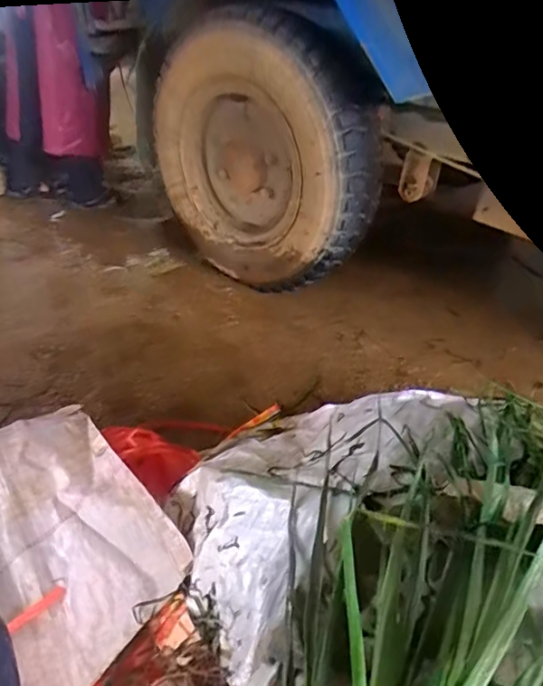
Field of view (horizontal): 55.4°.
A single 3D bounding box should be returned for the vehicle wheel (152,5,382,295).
[{"bbox_3d":[-0.036,-0.471,1.344,0.222,0.606,0.614,-27,44,-35],"label":"vehicle wheel"}]

